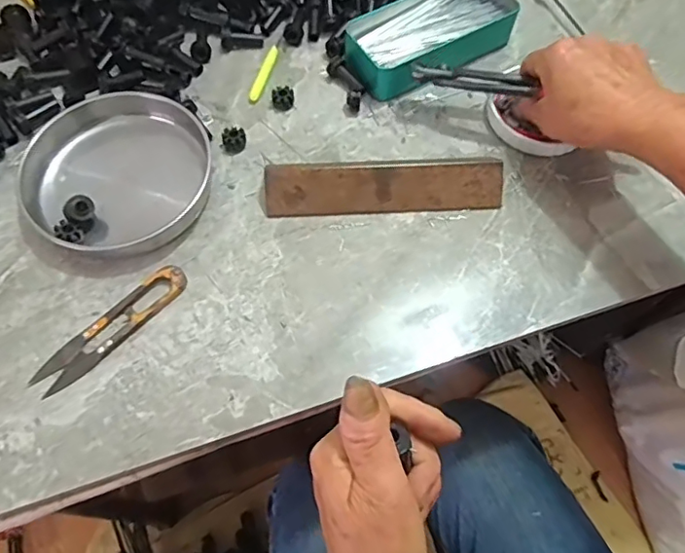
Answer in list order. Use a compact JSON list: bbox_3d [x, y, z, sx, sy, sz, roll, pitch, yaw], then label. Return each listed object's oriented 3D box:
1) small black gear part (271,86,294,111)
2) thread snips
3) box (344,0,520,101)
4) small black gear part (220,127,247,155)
[{"bbox_3d":[-0.050,-0.151,0.468,0.018,0.015,0.015,-3,63,-3],"label":"small black gear part"},{"bbox_3d":[-0.156,0.034,0.376,0.026,0.010,0.115,42,69,18],"label":"thread snips"},{"bbox_3d":[0.076,-0.217,0.493,0.159,0.035,0.085,-32,68,-16],"label":"box"},{"bbox_3d":[-0.089,-0.110,0.447,0.021,0.013,0.018,-11,64,-7],"label":"small black gear part"}]

